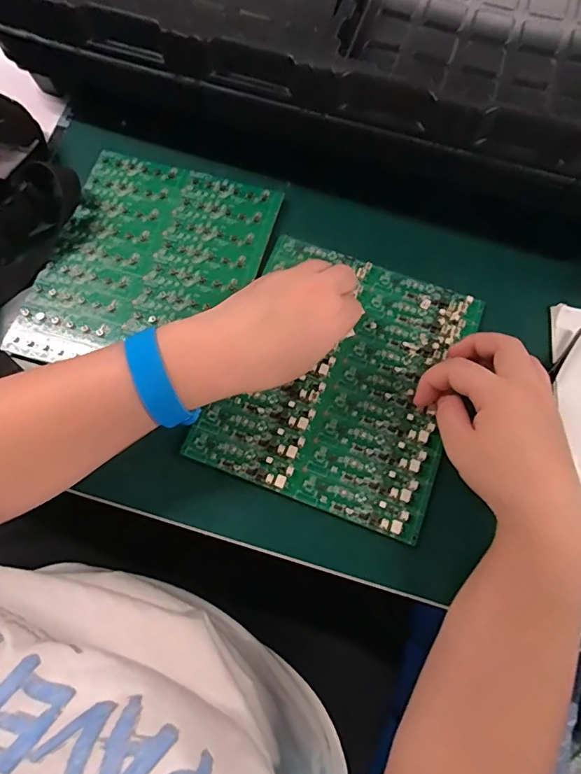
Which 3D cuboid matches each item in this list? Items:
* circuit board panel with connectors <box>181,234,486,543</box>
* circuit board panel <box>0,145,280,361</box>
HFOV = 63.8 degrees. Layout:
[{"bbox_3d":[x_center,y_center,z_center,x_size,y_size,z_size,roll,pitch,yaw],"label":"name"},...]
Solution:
[{"bbox_3d":[0.039,-0.009,0.353,0.168,0.006,0.193,20,72,6],"label":"circuit board panel with connectors"},{"bbox_3d":[-0.113,-0.100,0.380,0.168,0.006,0.189,14,72,4],"label":"circuit board panel"}]

